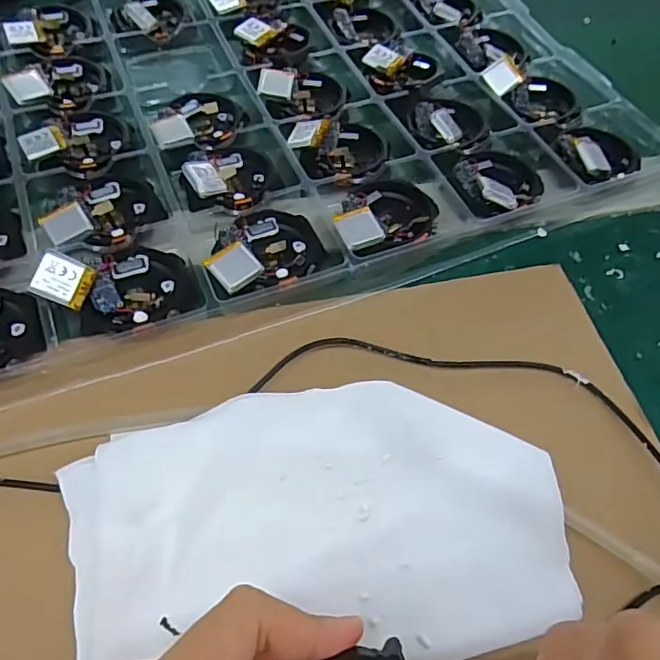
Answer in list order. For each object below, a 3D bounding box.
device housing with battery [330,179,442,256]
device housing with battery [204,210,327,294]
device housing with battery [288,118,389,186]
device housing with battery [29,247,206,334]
[{"bbox_3d":[0.030,-0.063,0.305,0.060,0.013,0.048,-22,64,-15],"label":"device housing with battery"},{"bbox_3d":[-0.034,-0.041,0.288,0.058,0.013,0.050,-23,64,-16],"label":"device housing with battery"},{"bbox_3d":[0.007,-0.105,0.329,0.054,0.012,0.051,-8,61,-9],"label":"device housing with battery"},{"bbox_3d":[-0.098,-0.022,0.265,0.066,0.024,0.047,-23,65,-16],"label":"device housing with battery"}]

